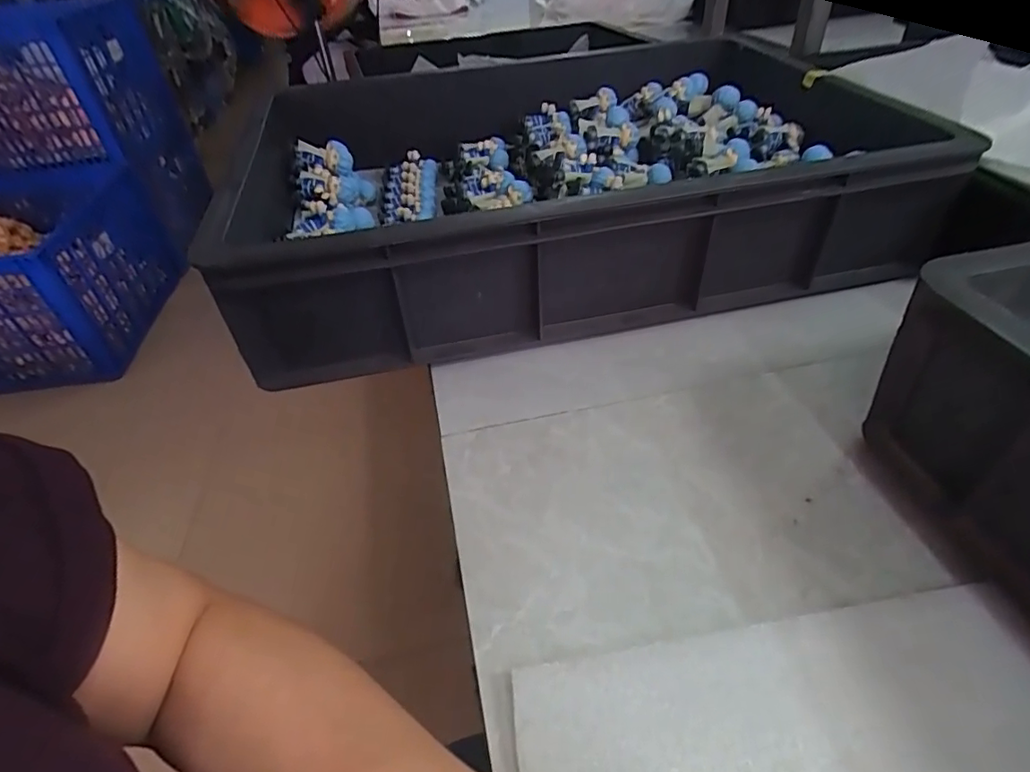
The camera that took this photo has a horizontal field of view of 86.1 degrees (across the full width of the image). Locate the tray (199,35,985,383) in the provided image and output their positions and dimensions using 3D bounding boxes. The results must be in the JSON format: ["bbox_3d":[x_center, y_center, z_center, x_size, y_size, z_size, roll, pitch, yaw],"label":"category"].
[{"bbox_3d":[0.024,-0.242,0.582,0.562,0.127,0.461,-12,42,-8],"label":"tray"}]

